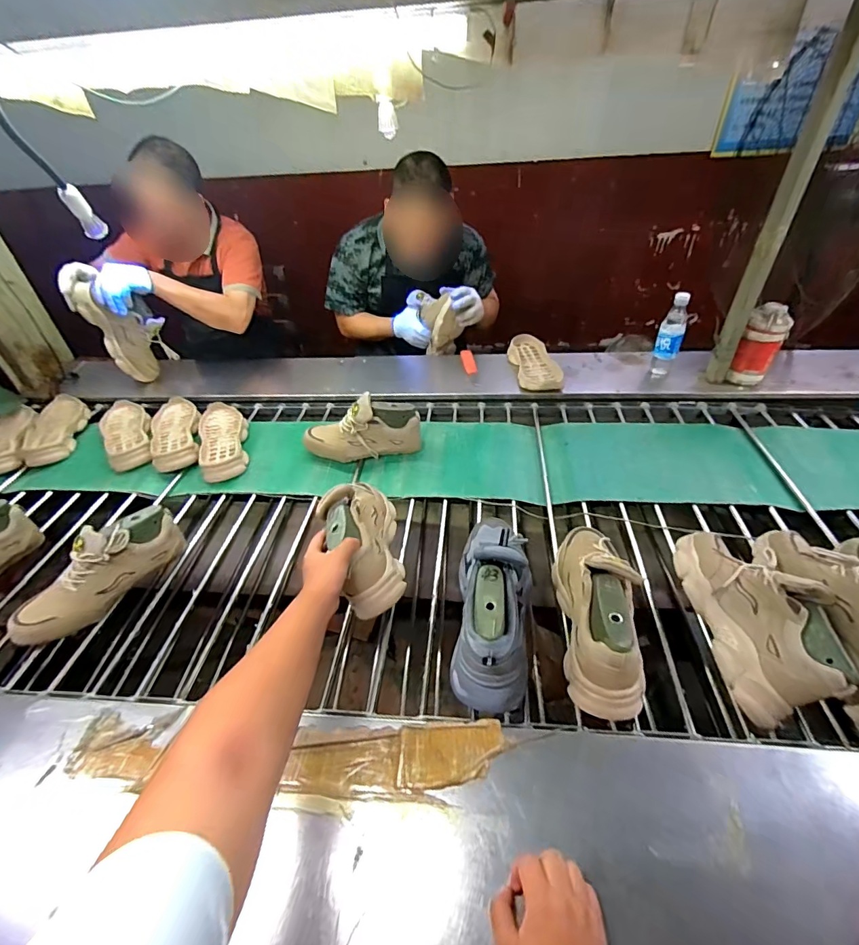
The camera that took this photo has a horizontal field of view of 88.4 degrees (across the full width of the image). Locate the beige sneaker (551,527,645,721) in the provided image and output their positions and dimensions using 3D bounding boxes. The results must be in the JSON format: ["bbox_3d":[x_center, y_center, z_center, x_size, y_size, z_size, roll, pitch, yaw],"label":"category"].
[{"bbox_3d":[0.245,0.180,0.637,0.104,0.124,0.281,-1,43,6],"label":"beige sneaker"}]

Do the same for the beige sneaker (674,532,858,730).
[{"bbox_3d":[0.474,0.202,0.644,0.156,0.098,0.282,-22,42,19],"label":"beige sneaker"}]

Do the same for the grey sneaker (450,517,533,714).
[{"bbox_3d":[0.096,0.164,0.651,0.101,0.124,0.307,3,43,10],"label":"grey sneaker"}]

